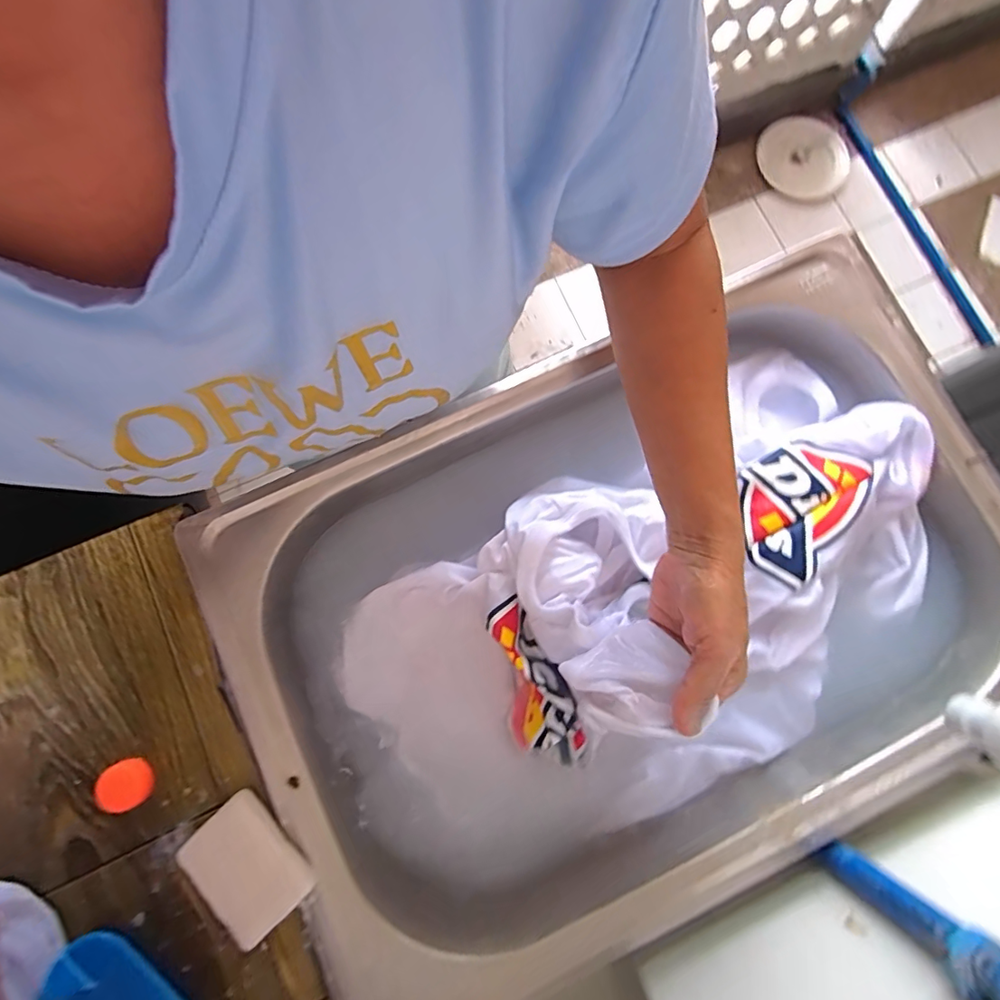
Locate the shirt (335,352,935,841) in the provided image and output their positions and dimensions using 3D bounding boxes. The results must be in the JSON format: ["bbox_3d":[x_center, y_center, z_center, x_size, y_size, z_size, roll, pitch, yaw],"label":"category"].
[{"bbox_3d":[0.119,0.080,0.394,0.500,0.121,0.296,-23,79,-2],"label":"shirt"}]

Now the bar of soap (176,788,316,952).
[{"bbox_3d":[-0.170,0.245,0.338,0.057,0.019,0.078,-41,82,-9],"label":"bar of soap"}]

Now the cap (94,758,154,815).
[{"bbox_3d":[-0.259,0.197,0.350,0.028,0.015,0.031,-27,80,-6],"label":"cap"}]

